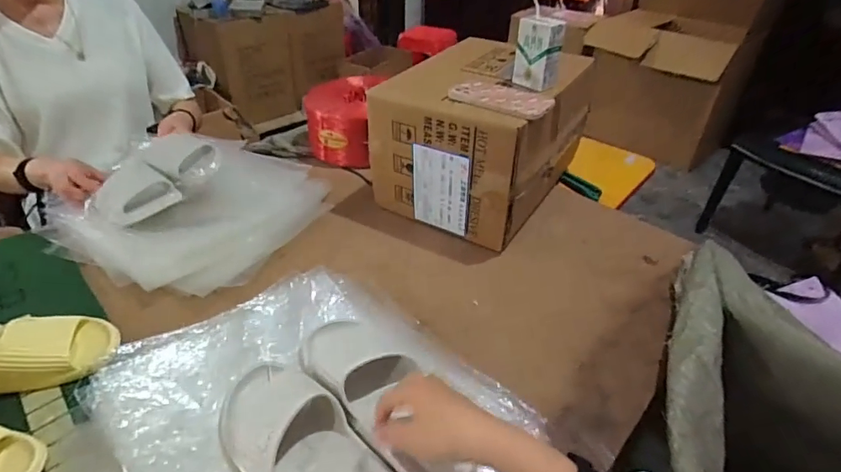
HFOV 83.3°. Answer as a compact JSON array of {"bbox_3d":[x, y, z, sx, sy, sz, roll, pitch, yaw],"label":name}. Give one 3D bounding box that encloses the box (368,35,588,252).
[{"bbox_3d":[0.121,-0.183,0.917,0.279,0.264,0.343,24,42,27],"label":"box"}]

